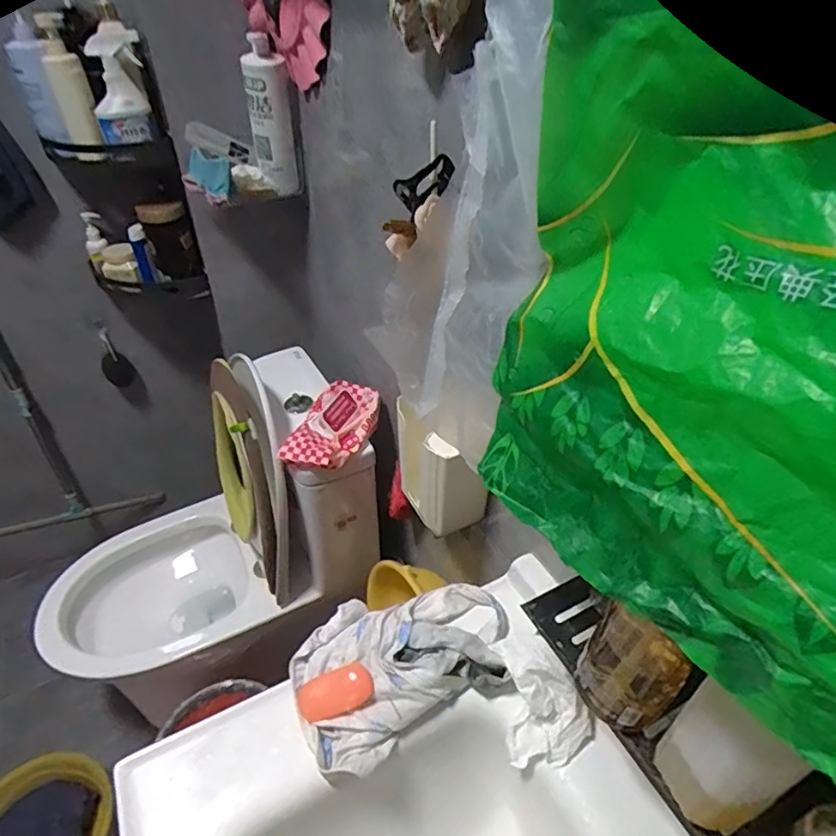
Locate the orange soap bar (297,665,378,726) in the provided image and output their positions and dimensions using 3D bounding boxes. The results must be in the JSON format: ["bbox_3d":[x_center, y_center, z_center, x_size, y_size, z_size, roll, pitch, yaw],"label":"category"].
[{"bbox_3d":[-0.085,0.287,0.566,0.076,0.021,0.042,-12,42,-14],"label":"orange soap bar"}]

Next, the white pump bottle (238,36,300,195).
[{"bbox_3d":[-0.286,-0.578,1.057,0.082,0.243,0.091,-10,42,-11],"label":"white pump bottle"}]

